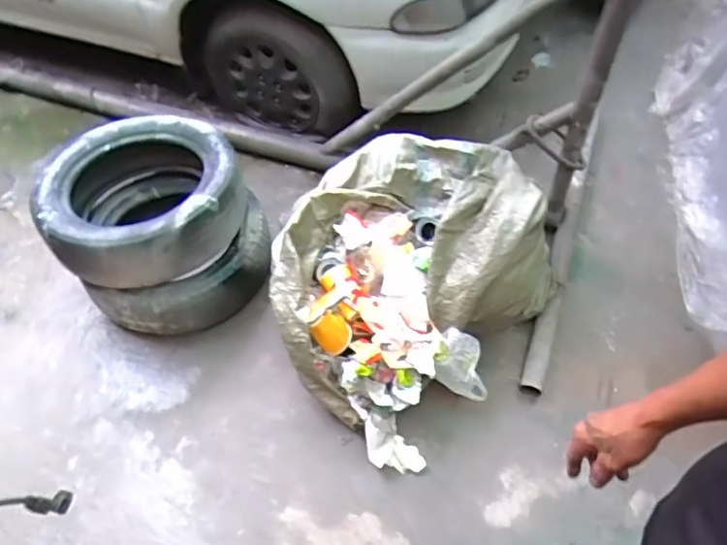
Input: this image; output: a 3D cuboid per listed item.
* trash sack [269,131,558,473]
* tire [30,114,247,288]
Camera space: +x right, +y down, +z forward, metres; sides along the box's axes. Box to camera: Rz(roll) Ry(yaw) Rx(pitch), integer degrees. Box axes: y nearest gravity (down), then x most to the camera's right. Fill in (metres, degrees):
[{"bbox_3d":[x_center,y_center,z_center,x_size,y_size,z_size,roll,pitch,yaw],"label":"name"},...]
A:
[{"bbox_3d":[0.109,-0.017,1.466,0.628,0.349,0.739,36,60,24],"label":"trash sack"},{"bbox_3d":[-0.635,-0.234,1.561,0.533,0.163,0.569,0,53,-1],"label":"tire"}]

